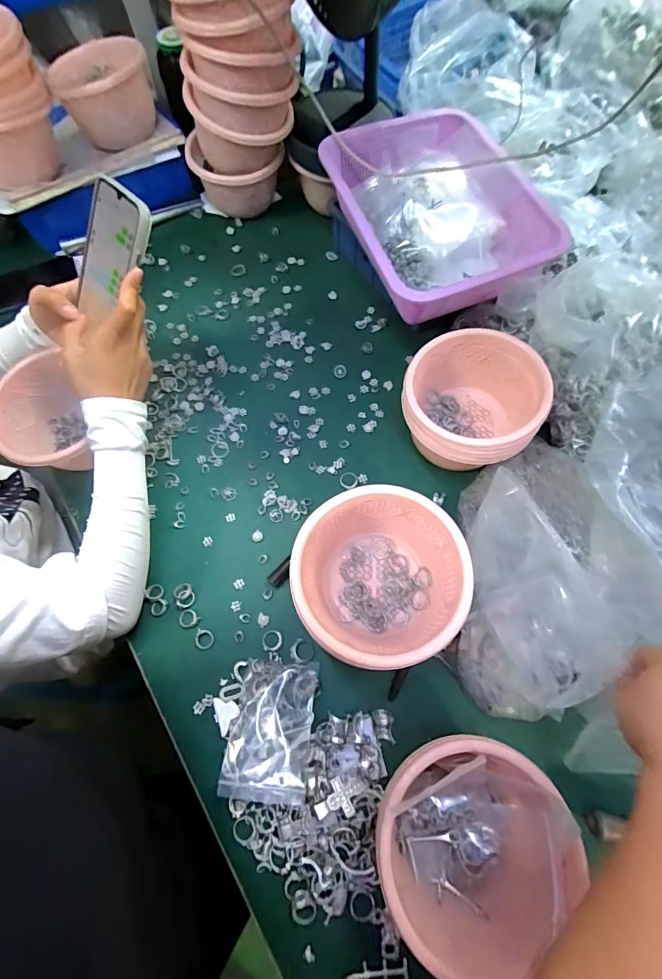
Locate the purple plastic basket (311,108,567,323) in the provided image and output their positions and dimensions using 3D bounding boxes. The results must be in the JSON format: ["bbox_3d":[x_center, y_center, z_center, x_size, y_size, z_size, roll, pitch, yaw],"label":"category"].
[{"bbox_3d":[0.130,-0.366,0.547,0.219,0.079,0.319,-19,68,-6],"label":"purple plastic basket"}]

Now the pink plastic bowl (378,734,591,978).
[{"bbox_3d":[0.106,0.282,0.346,0.143,0.112,0.132,-1,68,1],"label":"pink plastic bowl"}]

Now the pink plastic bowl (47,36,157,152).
[{"bbox_3d":[-0.339,-0.598,0.636,0.136,0.089,0.132,-22,69,-7],"label":"pink plastic bowl"}]

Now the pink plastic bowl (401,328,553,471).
[{"bbox_3d":[0.160,-0.092,0.497,0.135,0.123,0.146,-1,68,1],"label":"pink plastic bowl"}]

